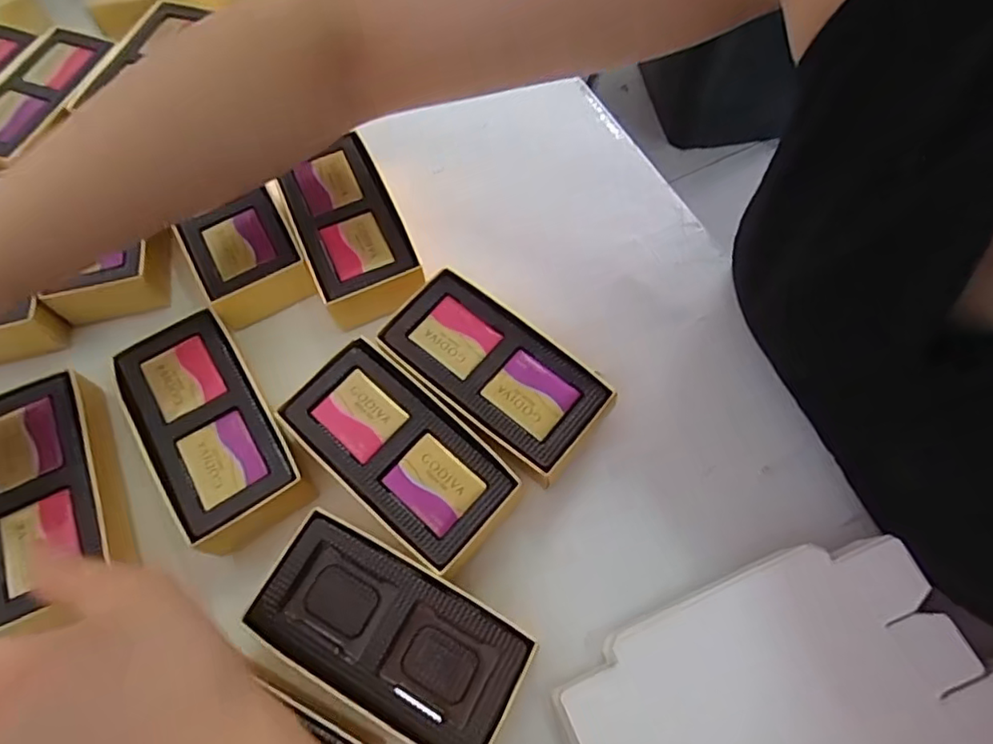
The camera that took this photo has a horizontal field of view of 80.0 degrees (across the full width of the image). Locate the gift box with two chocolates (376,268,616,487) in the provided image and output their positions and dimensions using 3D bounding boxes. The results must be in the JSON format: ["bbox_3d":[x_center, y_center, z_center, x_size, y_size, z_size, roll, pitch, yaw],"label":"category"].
[{"bbox_3d":[-0.002,0.002,0.307,0.115,0.031,0.056,40,74,17],"label":"gift box with two chocolates"}]

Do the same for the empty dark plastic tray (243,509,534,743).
[{"bbox_3d":[-0.045,0.113,0.257,0.109,0.031,0.055,27,71,13],"label":"empty dark plastic tray"}]

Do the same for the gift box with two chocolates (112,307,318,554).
[{"bbox_3d":[-0.143,0.027,0.298,0.057,0.029,0.115,-34,70,-11],"label":"gift box with two chocolates"}]

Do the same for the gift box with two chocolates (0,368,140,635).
[{"bbox_3d":[-0.216,0.061,0.286,0.054,0.031,0.116,-25,68,-8],"label":"gift box with two chocolates"}]

